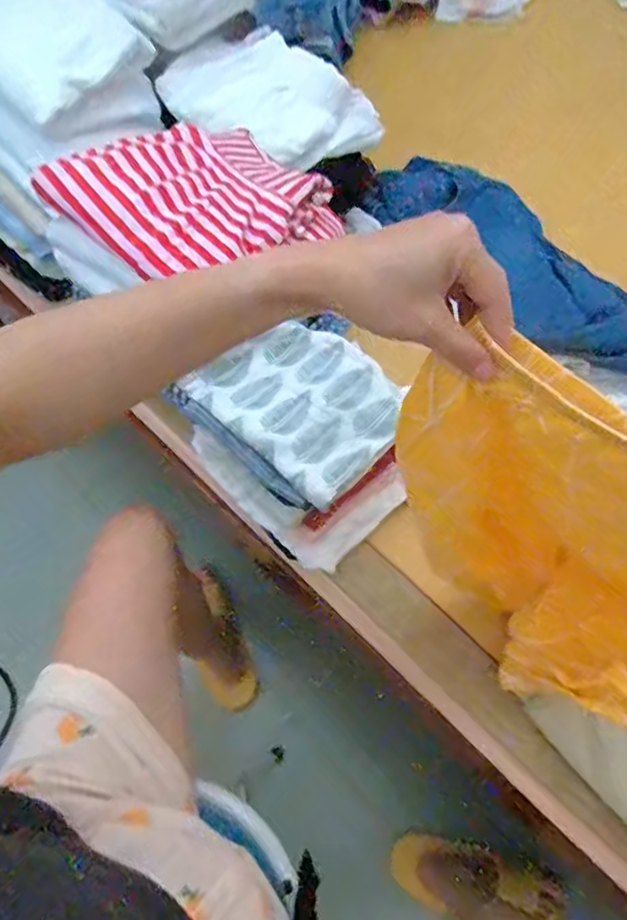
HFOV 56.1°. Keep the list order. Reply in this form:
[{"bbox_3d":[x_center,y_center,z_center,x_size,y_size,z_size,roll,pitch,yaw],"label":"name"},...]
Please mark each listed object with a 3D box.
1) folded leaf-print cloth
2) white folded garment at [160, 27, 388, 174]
[{"bbox_3d":[-0.012,-0.061,0.576,0.183,0.033,0.139,39,67,17],"label":"folded leaf-print cloth"},{"bbox_3d":[-0.054,-0.437,0.721,0.219,0.056,0.163,39,67,17],"label":"white folded garment"}]

